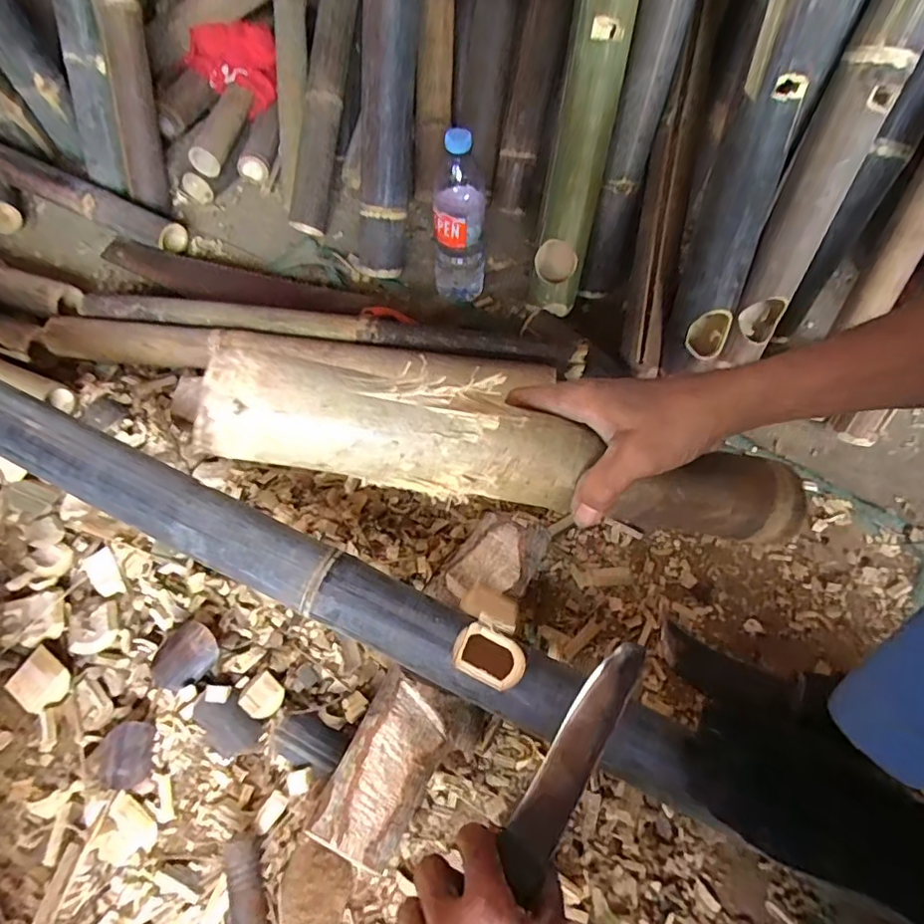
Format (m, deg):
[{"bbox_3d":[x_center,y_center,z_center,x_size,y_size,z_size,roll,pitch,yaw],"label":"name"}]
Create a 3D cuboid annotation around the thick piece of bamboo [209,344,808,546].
[{"bbox_3d":[0.046,-0.005,0.364,0.394,0.049,0.066,11,55,-15],"label":"thick piece of bamboo"}]

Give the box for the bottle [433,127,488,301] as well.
[{"bbox_3d":[-0.002,-0.333,0.758,0.070,0.236,0.083,3,57,0],"label":"bottle"}]

